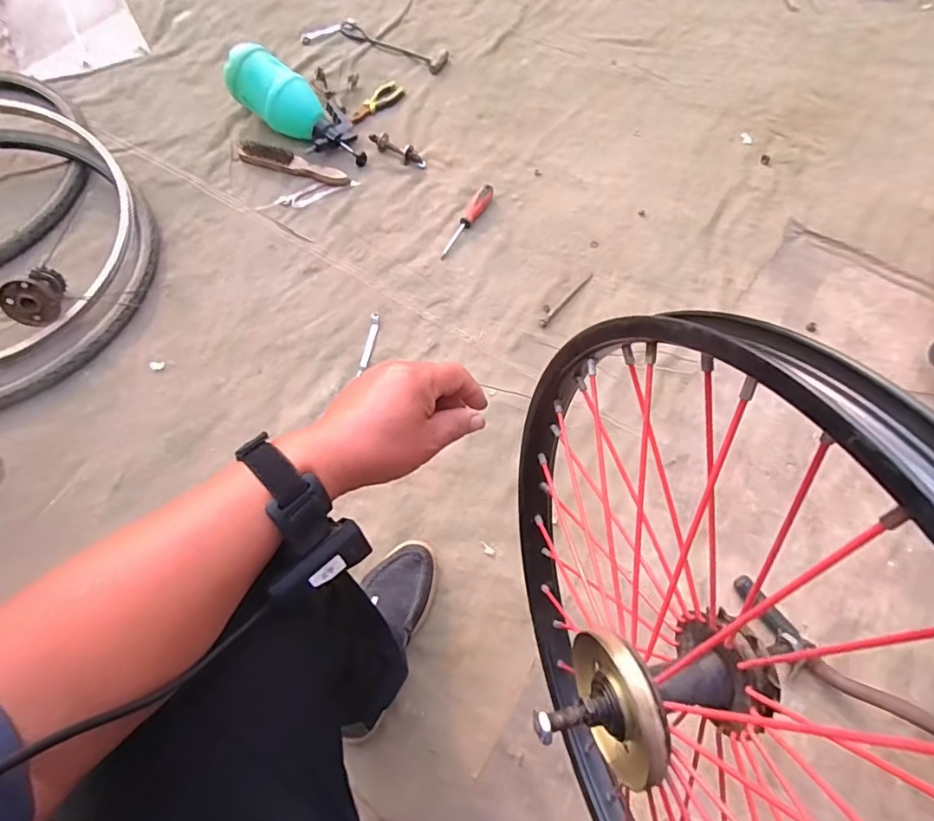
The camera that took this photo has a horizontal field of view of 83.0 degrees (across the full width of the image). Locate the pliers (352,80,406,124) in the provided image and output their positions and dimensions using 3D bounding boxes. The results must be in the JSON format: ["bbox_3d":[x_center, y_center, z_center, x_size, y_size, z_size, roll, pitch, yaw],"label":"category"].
[{"bbox_3d":[-0.213,-0.722,1.239,0.058,0.018,0.171,34,71,10],"label":"pliers"}]

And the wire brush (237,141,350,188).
[{"bbox_3d":[-0.381,-0.535,1.149,0.257,0.024,0.049,21,70,6],"label":"wire brush"}]

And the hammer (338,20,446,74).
[{"bbox_3d":[-0.180,-0.922,1.327,0.278,0.024,0.082,23,70,7],"label":"hammer"}]

